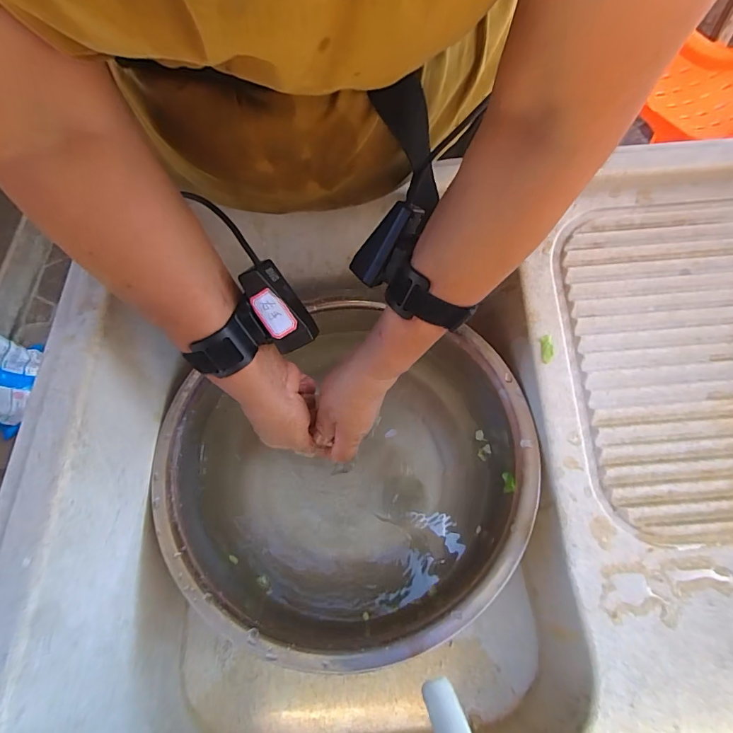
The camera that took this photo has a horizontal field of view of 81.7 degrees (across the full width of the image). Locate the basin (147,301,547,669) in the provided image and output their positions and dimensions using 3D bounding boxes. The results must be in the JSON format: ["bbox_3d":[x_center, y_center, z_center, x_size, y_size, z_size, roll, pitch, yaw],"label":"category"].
[{"bbox_3d":[-0.012,0.095,0.415,0.332,0.090,0.304,-1,62,2],"label":"basin"}]

